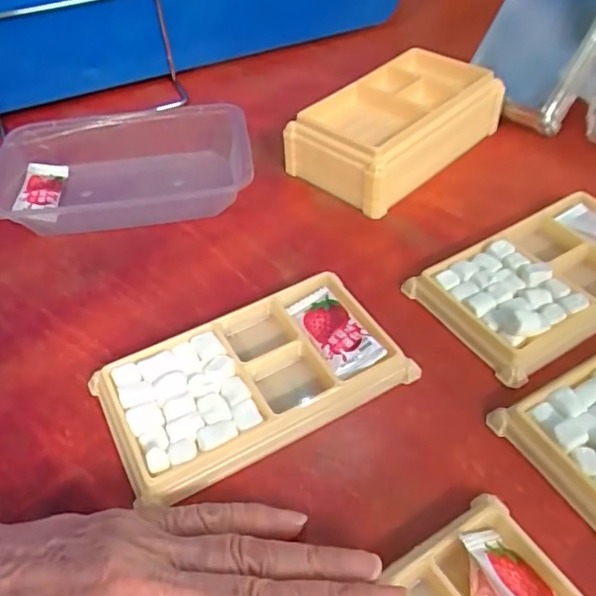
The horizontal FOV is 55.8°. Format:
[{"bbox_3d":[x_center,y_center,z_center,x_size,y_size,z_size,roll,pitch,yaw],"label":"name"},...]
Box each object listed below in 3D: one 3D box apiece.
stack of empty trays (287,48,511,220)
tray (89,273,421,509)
[{"bbox_3d":[0.070,-0.121,0.391,0.143,0.042,0.082,-36,54,-28],"label":"stack of empty trays"},{"bbox_3d":[-0.022,0.037,0.266,0.133,0.015,0.073,-23,51,-18],"label":"tray"}]

